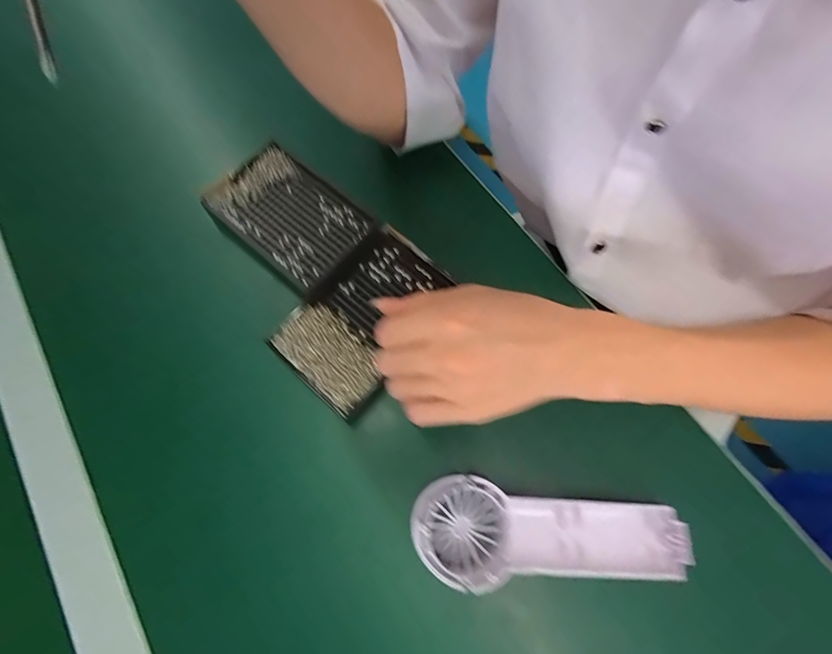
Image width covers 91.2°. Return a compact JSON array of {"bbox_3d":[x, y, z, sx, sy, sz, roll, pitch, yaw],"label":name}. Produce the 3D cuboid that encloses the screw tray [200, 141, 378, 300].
[{"bbox_3d":[-0.109,-0.094,0.346,0.129,0.023,0.090,38,76,15],"label":"screw tray"}]

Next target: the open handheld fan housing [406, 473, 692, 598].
[{"bbox_3d":[0.086,0.134,0.261,0.173,0.024,0.060,4,70,4],"label":"open handheld fan housing"}]

